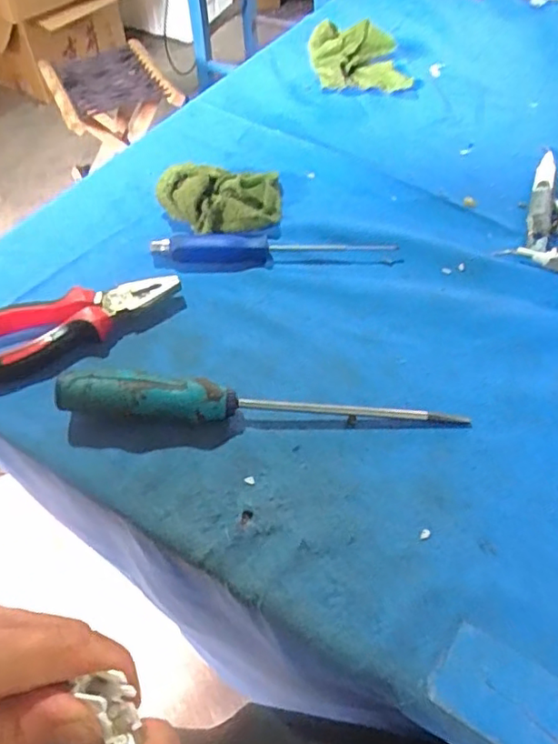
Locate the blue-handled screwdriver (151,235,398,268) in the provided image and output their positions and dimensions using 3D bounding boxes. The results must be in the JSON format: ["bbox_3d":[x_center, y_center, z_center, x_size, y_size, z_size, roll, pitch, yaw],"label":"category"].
[{"bbox_3d":[-0.005,-0.097,0.456,0.189,0.017,0.022,-1,52,1],"label":"blue-handled screwdriver"}]

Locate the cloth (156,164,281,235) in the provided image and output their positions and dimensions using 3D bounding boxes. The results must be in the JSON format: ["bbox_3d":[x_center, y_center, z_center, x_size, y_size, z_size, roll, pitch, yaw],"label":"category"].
[{"bbox_3d":[-0.048,-0.148,0.482,0.101,0.037,0.064,-6,52,-3],"label":"cloth"}]

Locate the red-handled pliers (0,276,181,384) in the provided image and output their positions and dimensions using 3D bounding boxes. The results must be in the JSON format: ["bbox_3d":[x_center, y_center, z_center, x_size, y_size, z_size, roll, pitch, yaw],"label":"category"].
[{"bbox_3d":[-0.147,-0.031,0.406,0.157,0.021,0.054,-17,53,-11],"label":"red-handled pliers"}]

